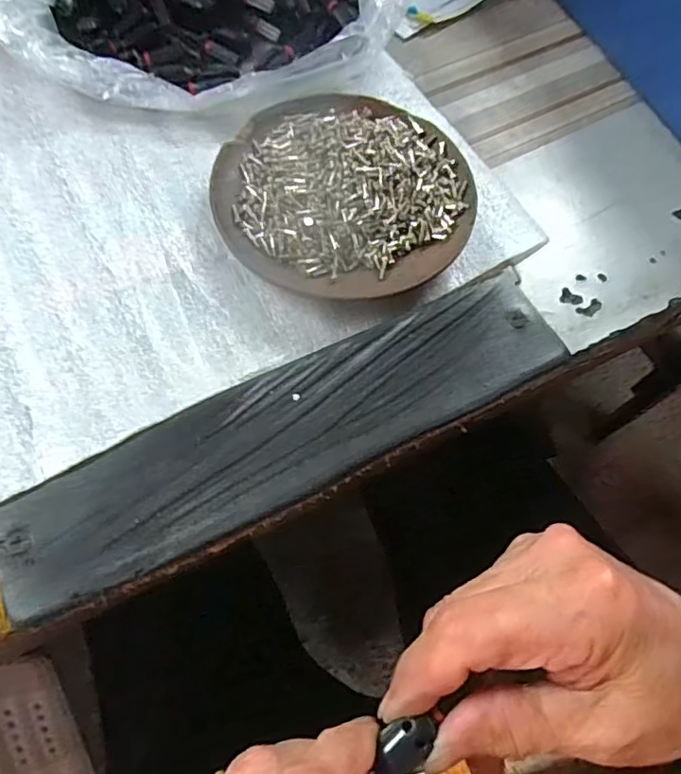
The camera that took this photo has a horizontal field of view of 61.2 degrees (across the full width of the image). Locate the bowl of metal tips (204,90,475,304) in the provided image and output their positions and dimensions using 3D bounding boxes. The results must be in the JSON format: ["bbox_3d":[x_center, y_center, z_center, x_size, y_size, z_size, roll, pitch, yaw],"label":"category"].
[{"bbox_3d":[0.002,-0.090,0.255,0.112,0.021,0.104,0,67,-1],"label":"bowl of metal tips"}]

